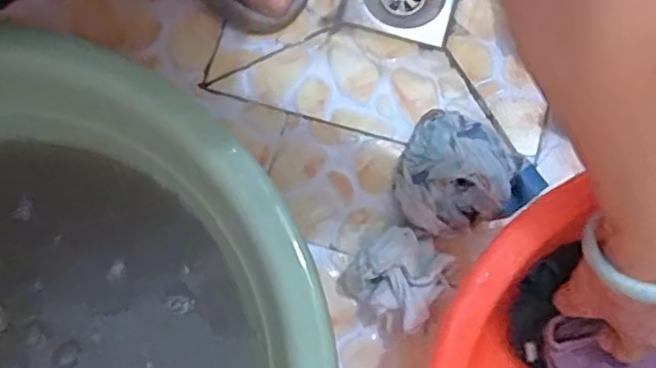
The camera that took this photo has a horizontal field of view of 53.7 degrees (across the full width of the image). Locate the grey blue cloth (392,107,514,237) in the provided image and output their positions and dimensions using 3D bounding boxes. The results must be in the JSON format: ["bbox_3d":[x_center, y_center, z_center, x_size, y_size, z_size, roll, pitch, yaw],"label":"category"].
[{"bbox_3d":[0.113,-0.006,0.543,0.110,0.050,0.106,15,77,3],"label":"grey blue cloth"}]

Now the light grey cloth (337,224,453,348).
[{"bbox_3d":[0.056,0.074,0.518,0.080,0.044,0.074,-41,81,-9],"label":"light grey cloth"}]

